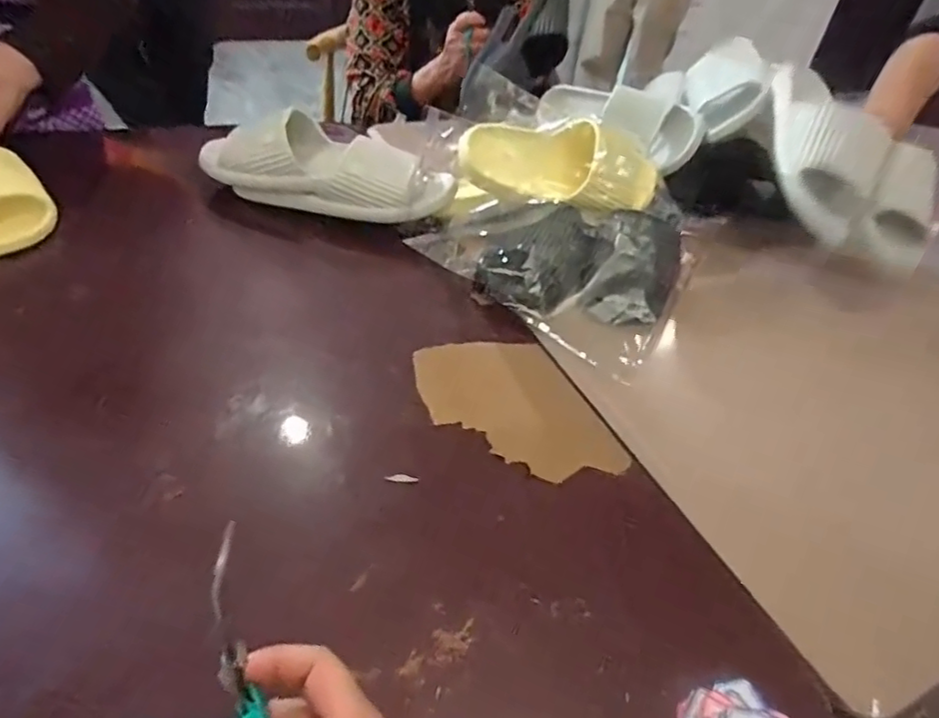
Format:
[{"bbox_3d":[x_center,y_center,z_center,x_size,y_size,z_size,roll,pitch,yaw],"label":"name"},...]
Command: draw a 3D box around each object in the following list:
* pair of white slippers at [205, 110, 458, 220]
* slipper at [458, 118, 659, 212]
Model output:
[{"bbox_3d":[-0.171,-0.237,0.729,0.303,0.083,0.101,8,43,2],"label":"pair of white slippers"},{"bbox_3d":[0.109,-0.228,0.718,0.241,0.066,0.118,10,43,4],"label":"slipper"}]

